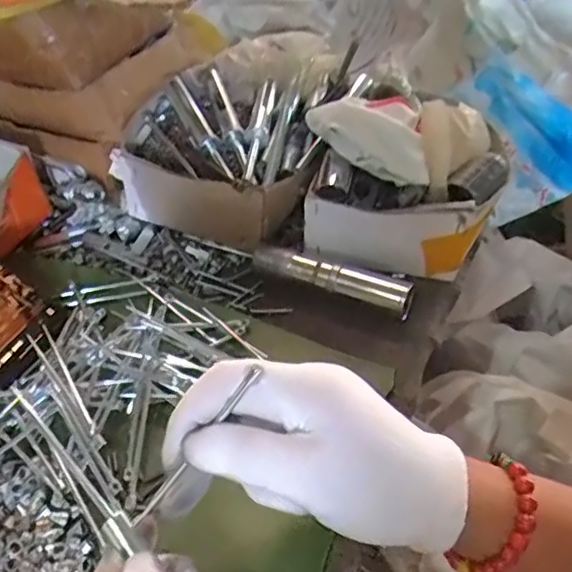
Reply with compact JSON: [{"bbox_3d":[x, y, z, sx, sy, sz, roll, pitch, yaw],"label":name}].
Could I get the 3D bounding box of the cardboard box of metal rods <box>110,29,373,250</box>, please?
[{"bbox_3d":[-0.035,-0.131,0.527,0.165,0.096,0.198,18,48,18],"label":"cardboard box of metal rods"}]

